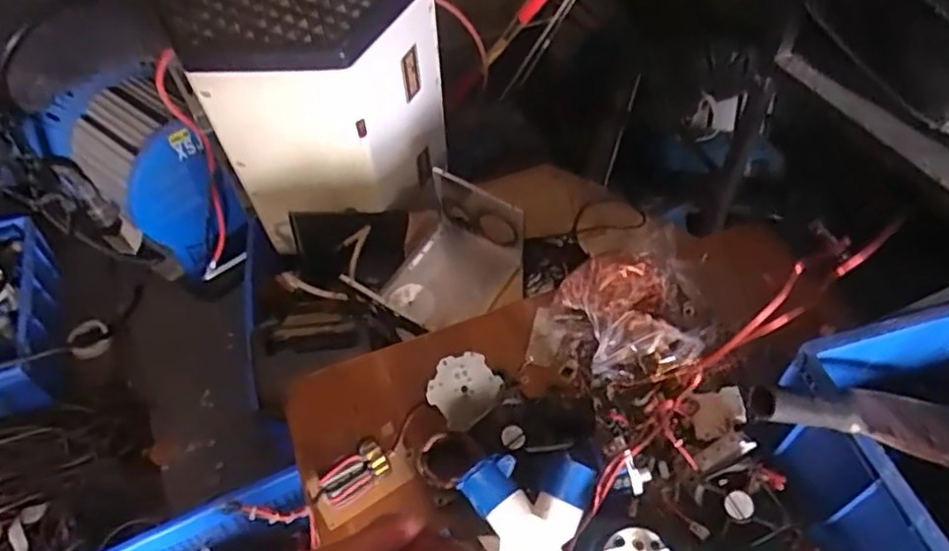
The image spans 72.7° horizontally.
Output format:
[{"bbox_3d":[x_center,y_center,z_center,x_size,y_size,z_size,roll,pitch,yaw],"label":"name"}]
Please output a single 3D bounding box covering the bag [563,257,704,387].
[{"bbox_3d":[0.216,0.053,0.884,0.150,0.070,0.188,-12,52,-9],"label":"bag"}]

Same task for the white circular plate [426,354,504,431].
[{"bbox_3d":[-0.014,0.139,0.793,0.083,0.007,0.083,1,84,-14],"label":"white circular plate"}]

